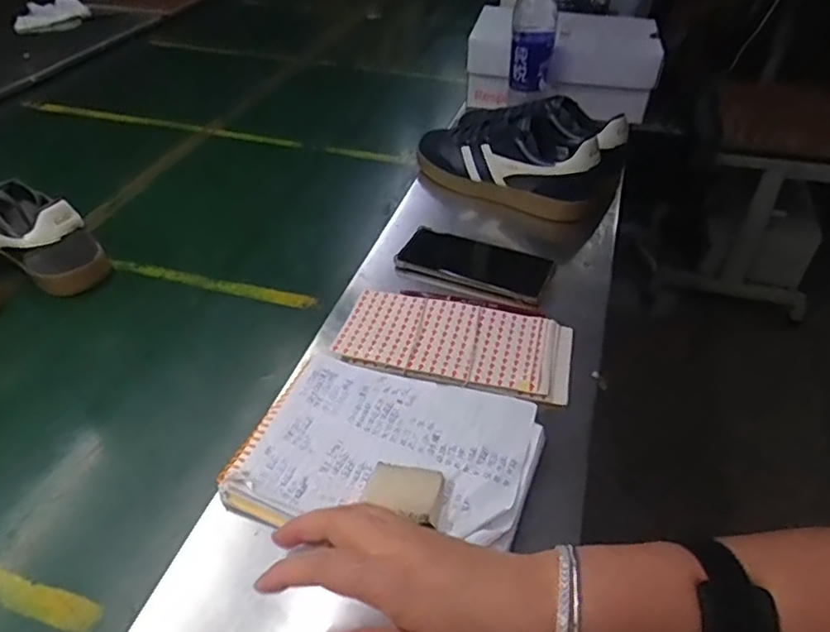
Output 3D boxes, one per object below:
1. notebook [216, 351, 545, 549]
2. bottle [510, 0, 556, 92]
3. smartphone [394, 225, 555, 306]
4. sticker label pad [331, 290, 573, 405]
[{"bbox_3d":[-0.019,0.105,0.481,0.217,0.024,0.158,10,38,14],"label":"notebook"},{"bbox_3d":[0.165,-0.396,0.849,0.058,0.160,0.062,6,37,8],"label":"bottle"},{"bbox_3d":[0.064,-0.058,0.664,0.158,0.021,0.079,20,41,24],"label":"smartphone"},{"bbox_3d":[0.038,0.022,0.573,0.208,0.011,0.105,9,38,12],"label":"sticker label pad"}]

